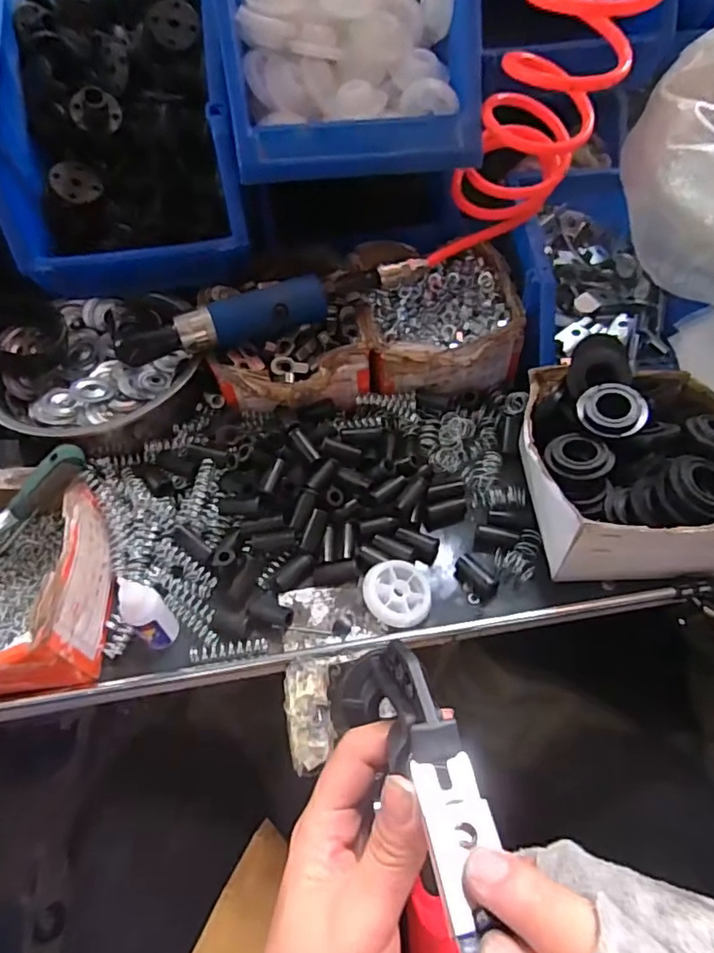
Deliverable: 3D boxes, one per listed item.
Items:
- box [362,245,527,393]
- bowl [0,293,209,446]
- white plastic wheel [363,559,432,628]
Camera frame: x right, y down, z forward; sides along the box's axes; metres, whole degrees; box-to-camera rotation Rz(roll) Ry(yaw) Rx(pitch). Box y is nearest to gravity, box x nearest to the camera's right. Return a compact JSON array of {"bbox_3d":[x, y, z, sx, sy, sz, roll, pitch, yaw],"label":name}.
[{"bbox_3d":[0.074,-0.151,0.536,0.140,0.057,0.154,-5,54,-2],"label":"box"},{"bbox_3d":[-0.232,-0.103,0.497,0.171,0.056,0.157,-1,54,1],"label":"bowl"},{"bbox_3d":[0.029,0.084,0.405,0.048,0.012,0.048,5,60,-9],"label":"white plastic wheel"}]

